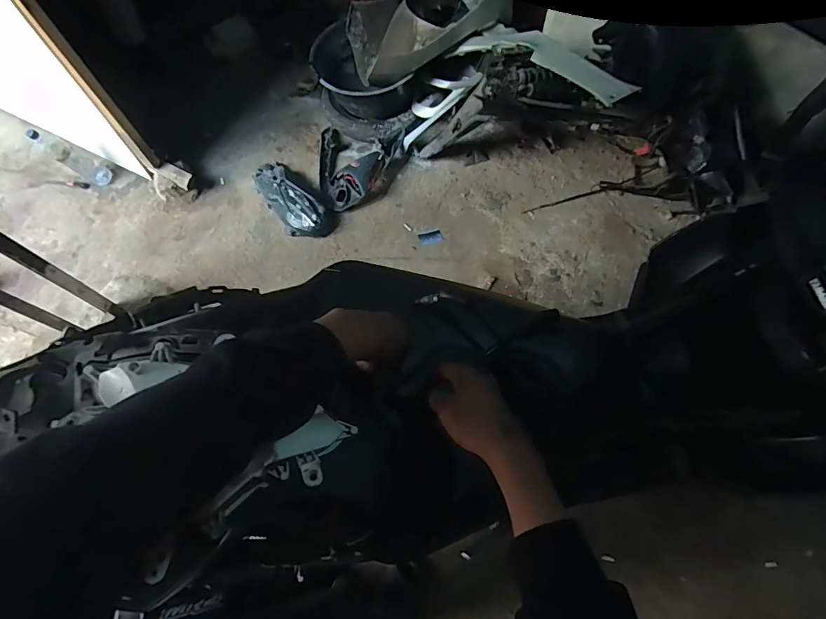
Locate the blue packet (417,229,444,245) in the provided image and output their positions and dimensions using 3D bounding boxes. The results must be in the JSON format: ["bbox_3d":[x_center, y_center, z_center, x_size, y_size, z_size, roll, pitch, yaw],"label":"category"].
[{"bbox_3d":[0.067,-0.272,1.619,0.084,0.005,0.055,-17,68,-6],"label":"blue packet"}]

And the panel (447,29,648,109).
[{"bbox_3d":[0.402,-0.796,1.365,0.165,0.080,0.655,-38,57,-14],"label":"panel"}]

